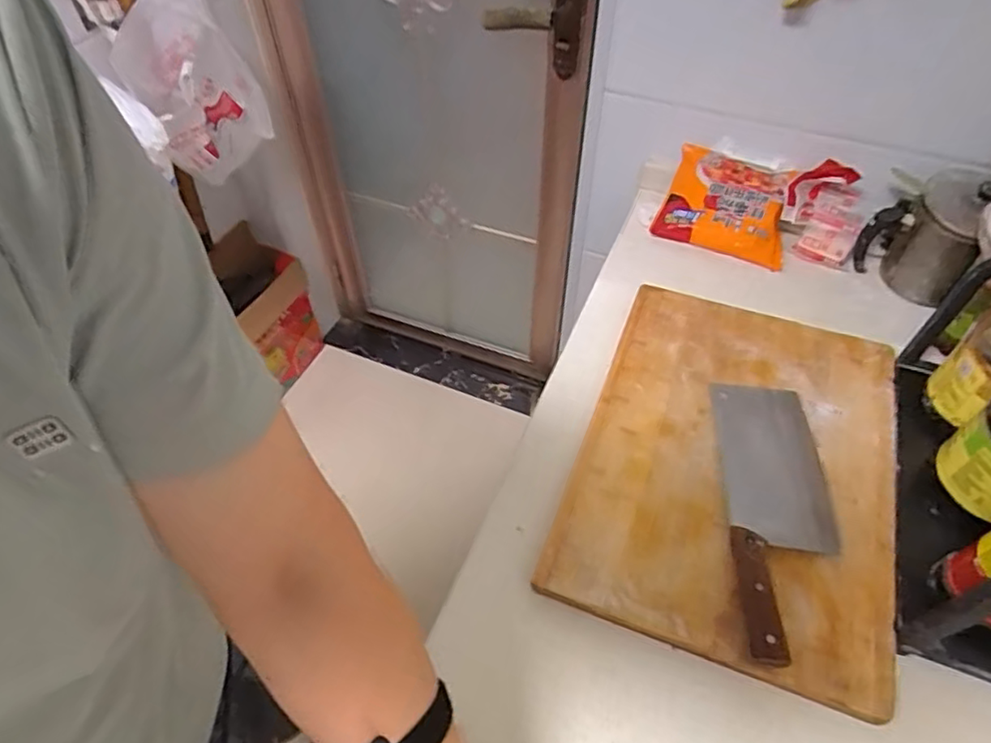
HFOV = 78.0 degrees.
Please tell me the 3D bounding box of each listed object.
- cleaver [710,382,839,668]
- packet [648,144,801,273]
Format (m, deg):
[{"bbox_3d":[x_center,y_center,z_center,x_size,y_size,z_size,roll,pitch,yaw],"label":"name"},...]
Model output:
[{"bbox_3d":[0.274,0.129,0.596,0.091,0.031,0.295,3,51,6],"label":"cleaver"},{"bbox_3d":[0.333,-0.239,0.879,0.179,0.036,0.140,21,96,19],"label":"packet"}]

